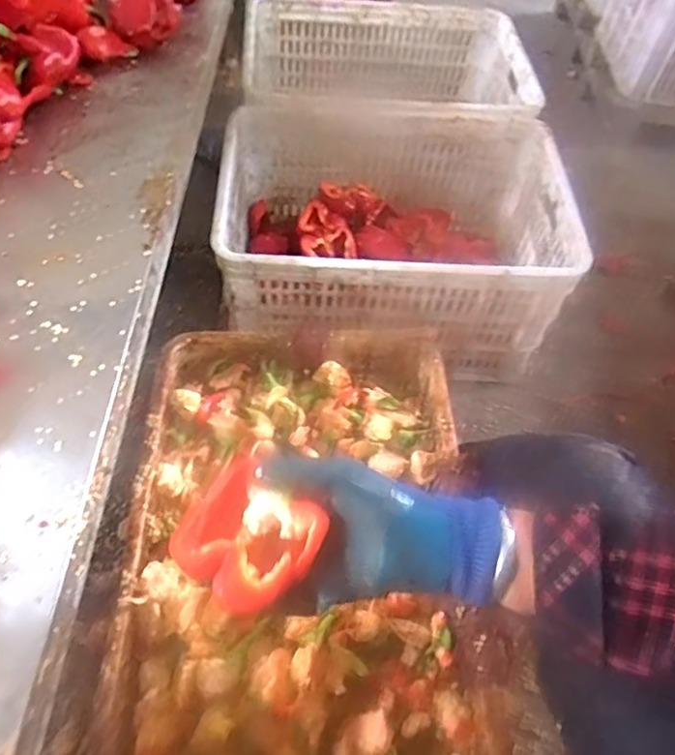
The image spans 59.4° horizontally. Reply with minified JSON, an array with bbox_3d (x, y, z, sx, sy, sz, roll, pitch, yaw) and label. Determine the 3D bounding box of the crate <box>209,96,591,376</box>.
[{"bbox_3d":[0.086,-0.249,0.981,0.513,0.237,0.388,2,56,-3],"label":"crate"}]

